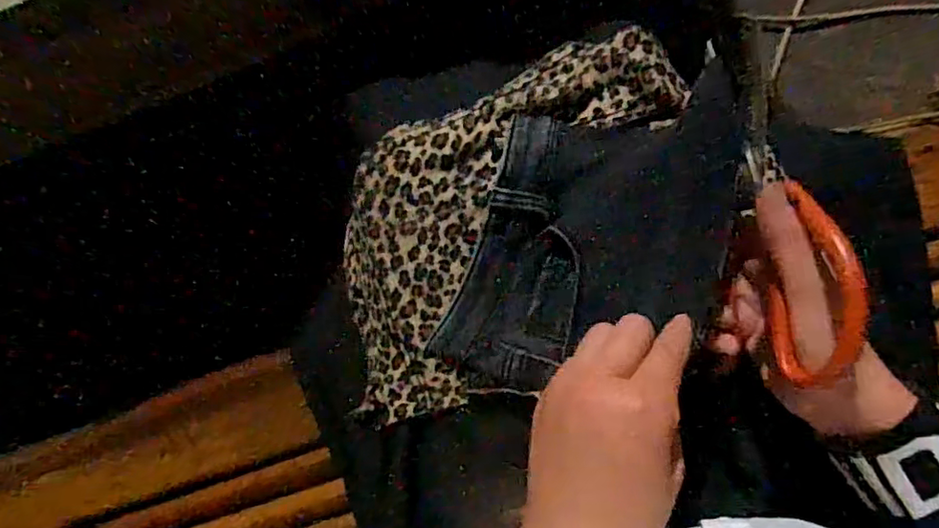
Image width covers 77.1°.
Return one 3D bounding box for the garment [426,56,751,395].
[{"bbox_3d":[0.080,-0.014,0.383,0.147,0.059,0.226,21,92,4],"label":"garment"}]

